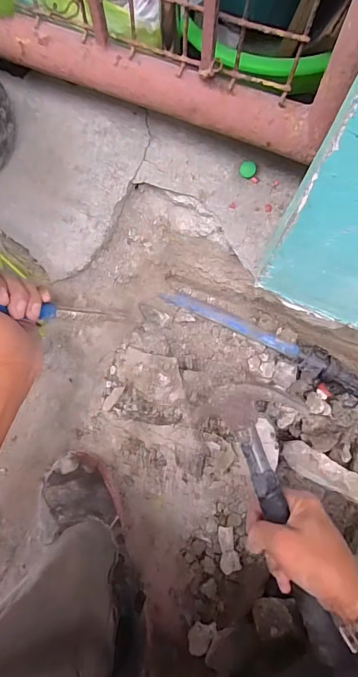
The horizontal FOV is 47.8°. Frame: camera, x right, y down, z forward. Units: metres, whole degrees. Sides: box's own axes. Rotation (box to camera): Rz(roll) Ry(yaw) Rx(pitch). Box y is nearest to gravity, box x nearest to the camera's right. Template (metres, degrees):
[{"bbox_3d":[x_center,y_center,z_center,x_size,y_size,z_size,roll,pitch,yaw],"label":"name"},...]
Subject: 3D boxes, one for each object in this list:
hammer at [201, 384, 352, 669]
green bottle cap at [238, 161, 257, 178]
[{"bbox_3d":[0.106,0.178,0.402,0.088,0.035,0.275,-18,85,-4],"label":"hammer"},{"bbox_3d":[0.083,-0.203,0.487,0.020,0.005,0.020,4,107,13],"label":"green bottle cap"}]

